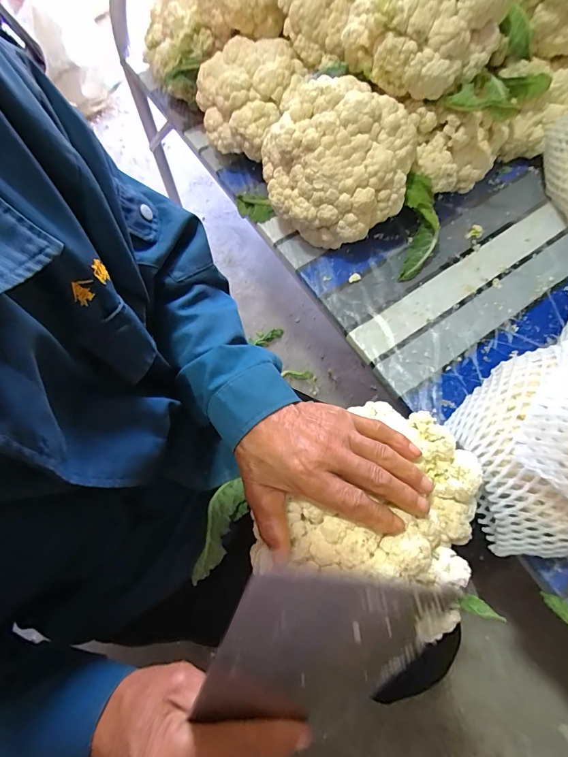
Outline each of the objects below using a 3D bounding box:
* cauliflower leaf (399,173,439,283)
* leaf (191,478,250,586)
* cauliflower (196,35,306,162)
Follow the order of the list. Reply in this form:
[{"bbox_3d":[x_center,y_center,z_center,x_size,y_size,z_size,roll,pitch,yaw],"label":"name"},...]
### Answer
[{"bbox_3d":[0.183,-0.202,0.514,0.049,0.027,0.130,-3,109,-1],"label":"cauliflower leaf"},{"bbox_3d":[-0.061,0.141,0.361,0.036,0.028,0.093,16,47,6],"label":"leaf"},{"bbox_3d":[-0.054,-0.402,0.535,0.136,0.092,0.128,30,71,11],"label":"cauliflower"}]

